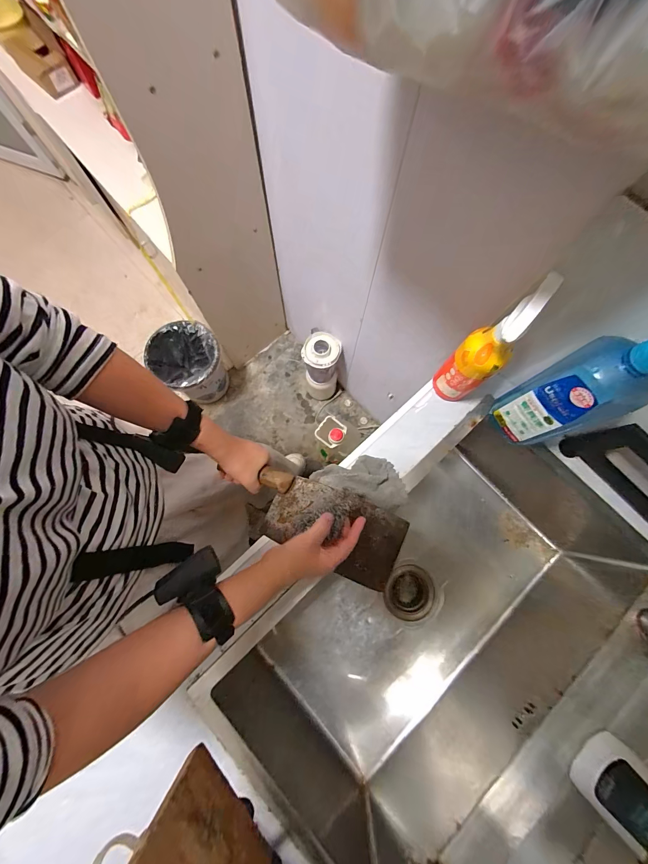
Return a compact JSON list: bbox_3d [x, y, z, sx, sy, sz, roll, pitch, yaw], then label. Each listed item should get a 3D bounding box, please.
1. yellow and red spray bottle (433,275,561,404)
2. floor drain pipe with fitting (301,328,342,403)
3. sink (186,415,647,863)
[{"bbox_3d":[0.239,-0.117,0.457,0.089,0.221,0.060,-35,80,-8],"label":"yellow and red spray bottle"},{"bbox_3d":[-0.013,-0.246,1.191,0.124,0.329,0.146,-3,77,-1],"label":"floor drain pipe with fitting"},{"bbox_3d":[0.202,0.348,0.565,0.676,0.229,0.474,-41,81,-9],"label":"sink"}]

